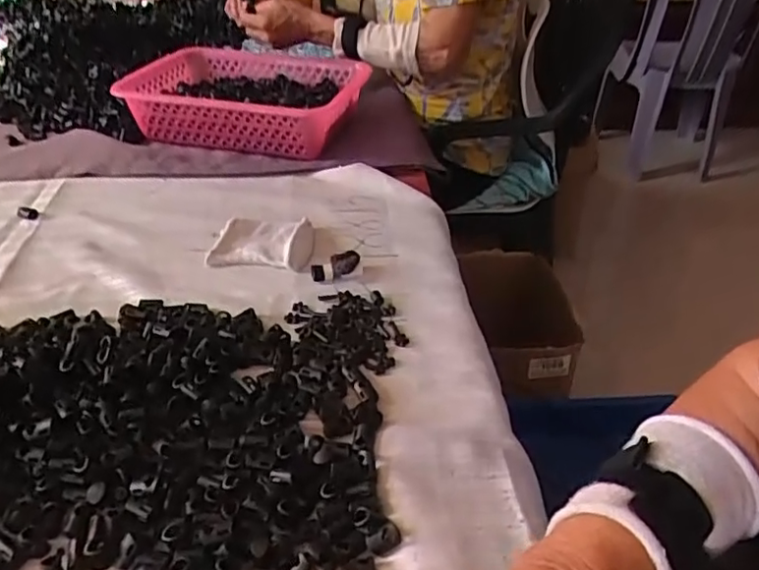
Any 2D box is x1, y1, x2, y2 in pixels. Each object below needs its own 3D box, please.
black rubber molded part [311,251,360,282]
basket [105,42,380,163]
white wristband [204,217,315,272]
[{"bbox_3d":[-0.039,-0.016,0.554,0.046,0.016,0.018,-22,39,3],"label":"black rubber molded part"},{"bbox_3d":[-0.155,-0.224,0.748,0.310,0.086,0.137,15,39,17],"label":"basket"},{"bbox_3d":[-0.112,-0.047,0.589,0.095,0.020,0.067,5,37,5],"label":"white wristband"}]

